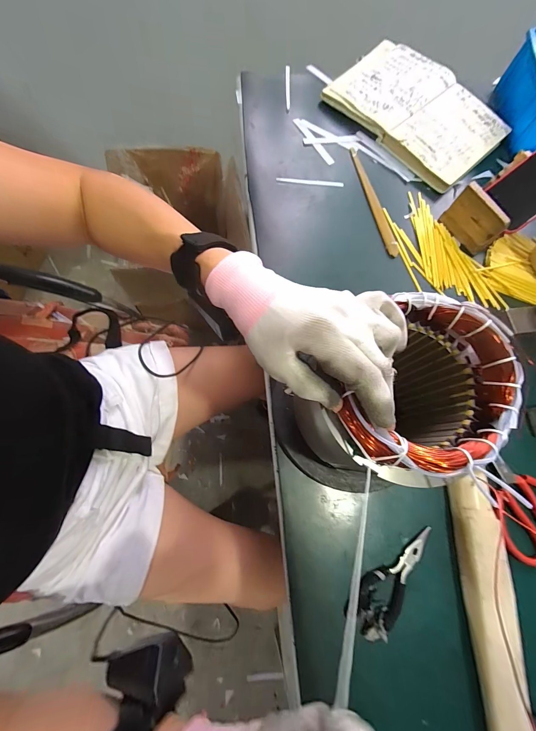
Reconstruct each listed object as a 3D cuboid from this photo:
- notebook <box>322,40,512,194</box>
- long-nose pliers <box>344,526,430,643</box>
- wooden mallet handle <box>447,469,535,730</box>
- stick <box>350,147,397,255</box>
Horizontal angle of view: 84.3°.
[{"bbox_3d":[0.263,-0.449,0.519,0.280,0.025,0.206,43,74,7],"label":"notebook"},{"bbox_3d":[0.137,0.232,0.326,0.042,0.024,0.126,43,74,7],"label":"long-nose pliers"},{"bbox_3d":[0.229,0.265,0.306,0.048,0.041,0.292,6,73,-4],"label":"wooden mallet handle"},{"bbox_3d":[0.170,-0.263,0.472,0.022,0.005,0.206,-12,75,-9],"label":"stick"}]

